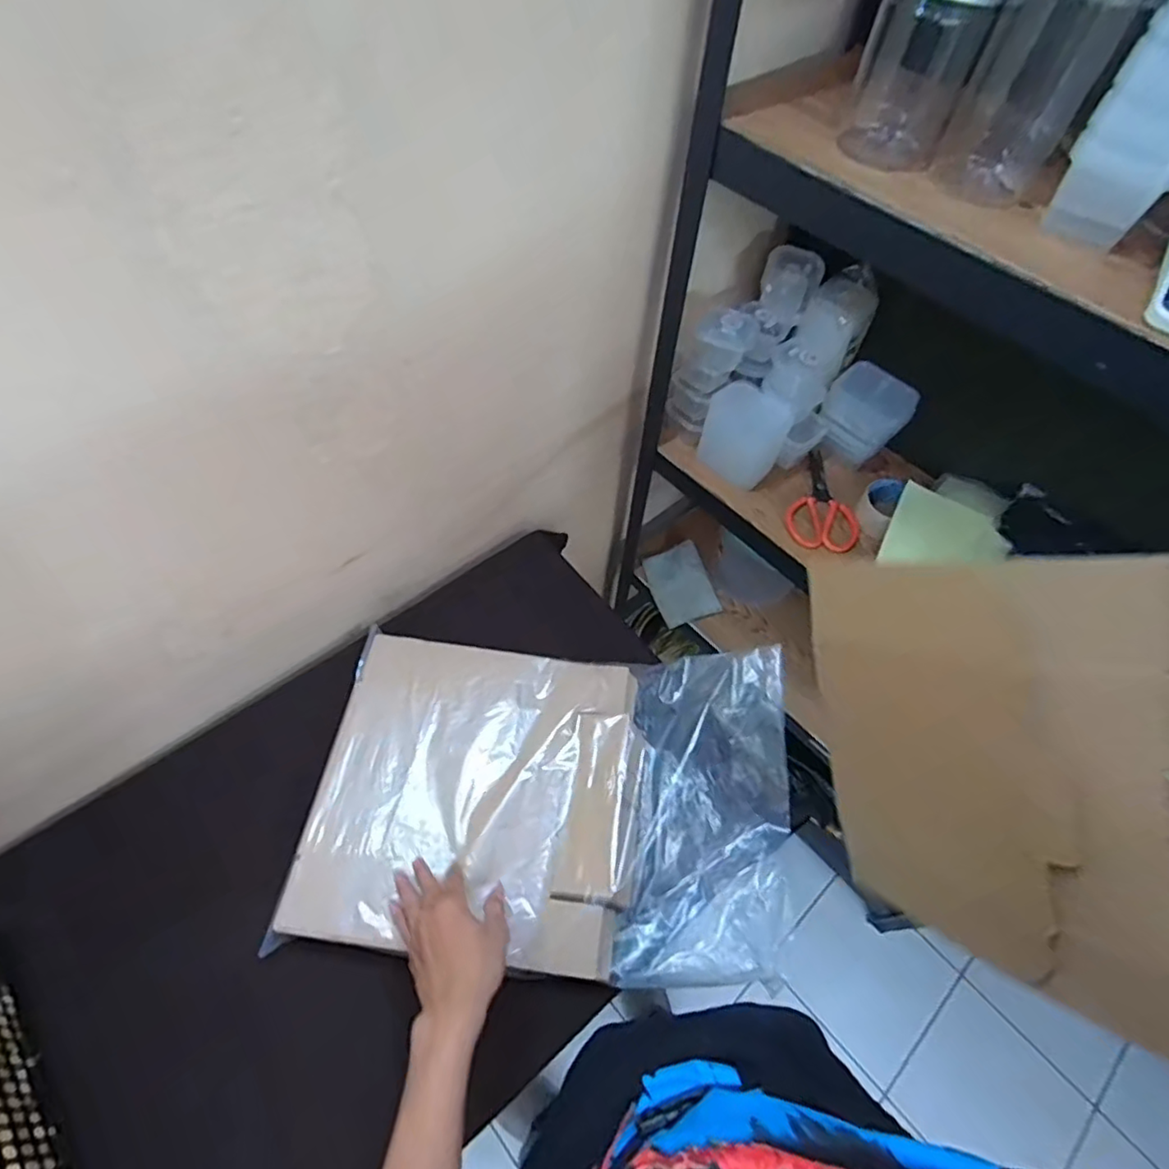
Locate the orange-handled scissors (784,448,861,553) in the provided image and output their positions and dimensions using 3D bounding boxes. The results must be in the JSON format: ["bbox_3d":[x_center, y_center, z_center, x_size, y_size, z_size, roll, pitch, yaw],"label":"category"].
[{"bbox_3d":[0.357,-0.130,0.948,0.109,0.017,0.180,-1,59,-3],"label":"orange-handled scissors"}]

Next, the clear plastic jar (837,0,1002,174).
[{"bbox_3d":[0.298,-0.466,0.552,0.091,0.146,0.089,22,60,11],"label":"clear plastic jar"}]

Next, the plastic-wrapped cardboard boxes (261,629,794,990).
[{"bbox_3d":[-0.041,0.241,0.720,0.536,0.065,0.351,6,61,3],"label":"plastic-wrapped cardboard boxes"}]

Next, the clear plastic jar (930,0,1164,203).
[{"bbox_3d":[0.381,-0.429,0.514,0.099,0.172,0.088,27,61,13],"label":"clear plastic jar"}]

